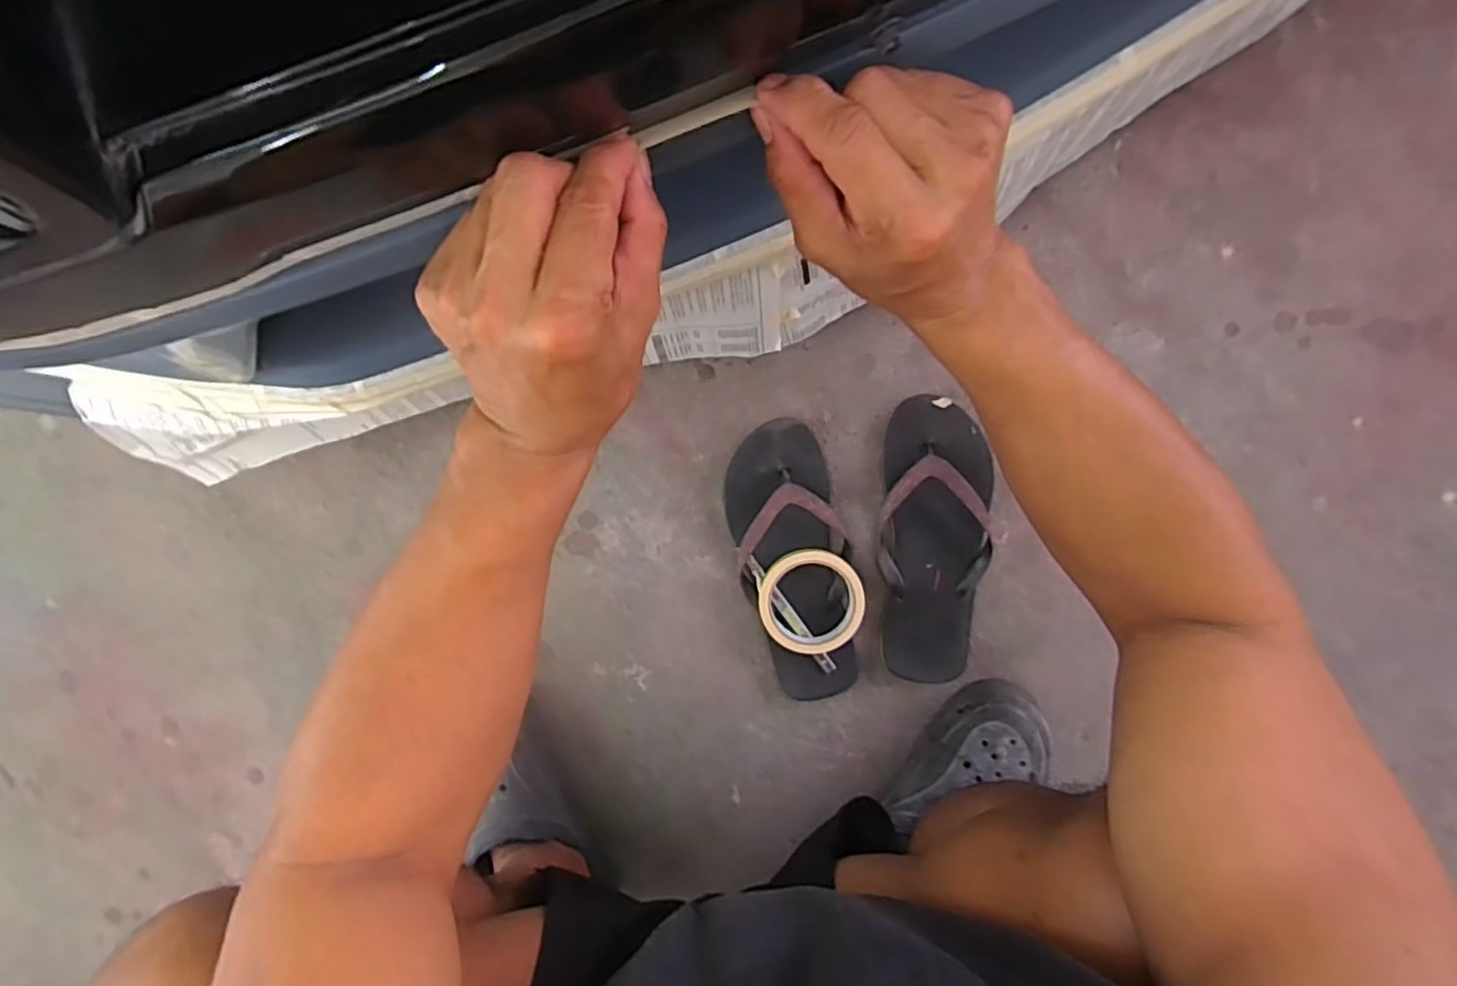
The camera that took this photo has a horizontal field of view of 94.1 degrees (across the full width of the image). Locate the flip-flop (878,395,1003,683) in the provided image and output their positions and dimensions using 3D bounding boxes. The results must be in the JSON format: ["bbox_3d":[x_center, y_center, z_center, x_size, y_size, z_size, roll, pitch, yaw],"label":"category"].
[{"bbox_3d":[0.200,0.047,0.653,0.105,0.047,0.273,0,94,3],"label":"flip-flop"}]

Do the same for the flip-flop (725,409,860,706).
[{"bbox_3d":[0.068,0.067,0.657,0.105,0.044,0.268,-18,93,4],"label":"flip-flop"}]

